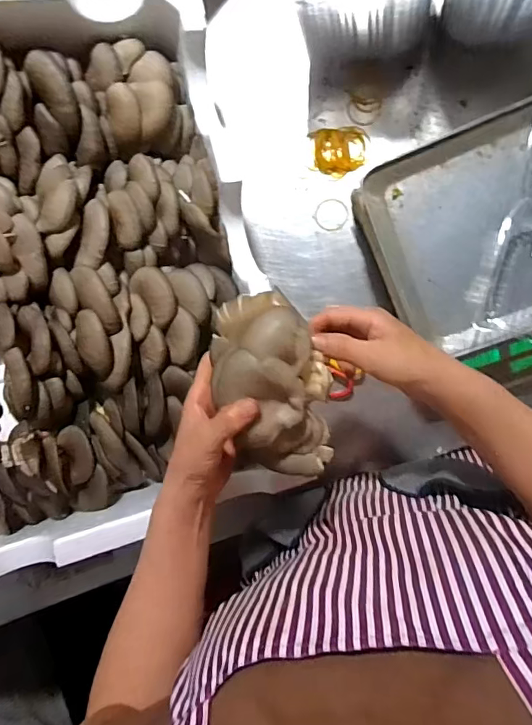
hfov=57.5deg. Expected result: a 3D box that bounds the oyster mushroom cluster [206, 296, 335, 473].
[{"bbox_3d":[0.007,0.023,0.420,0.094,0.057,0.164,-23,92,8],"label":"oyster mushroom cluster"}]

